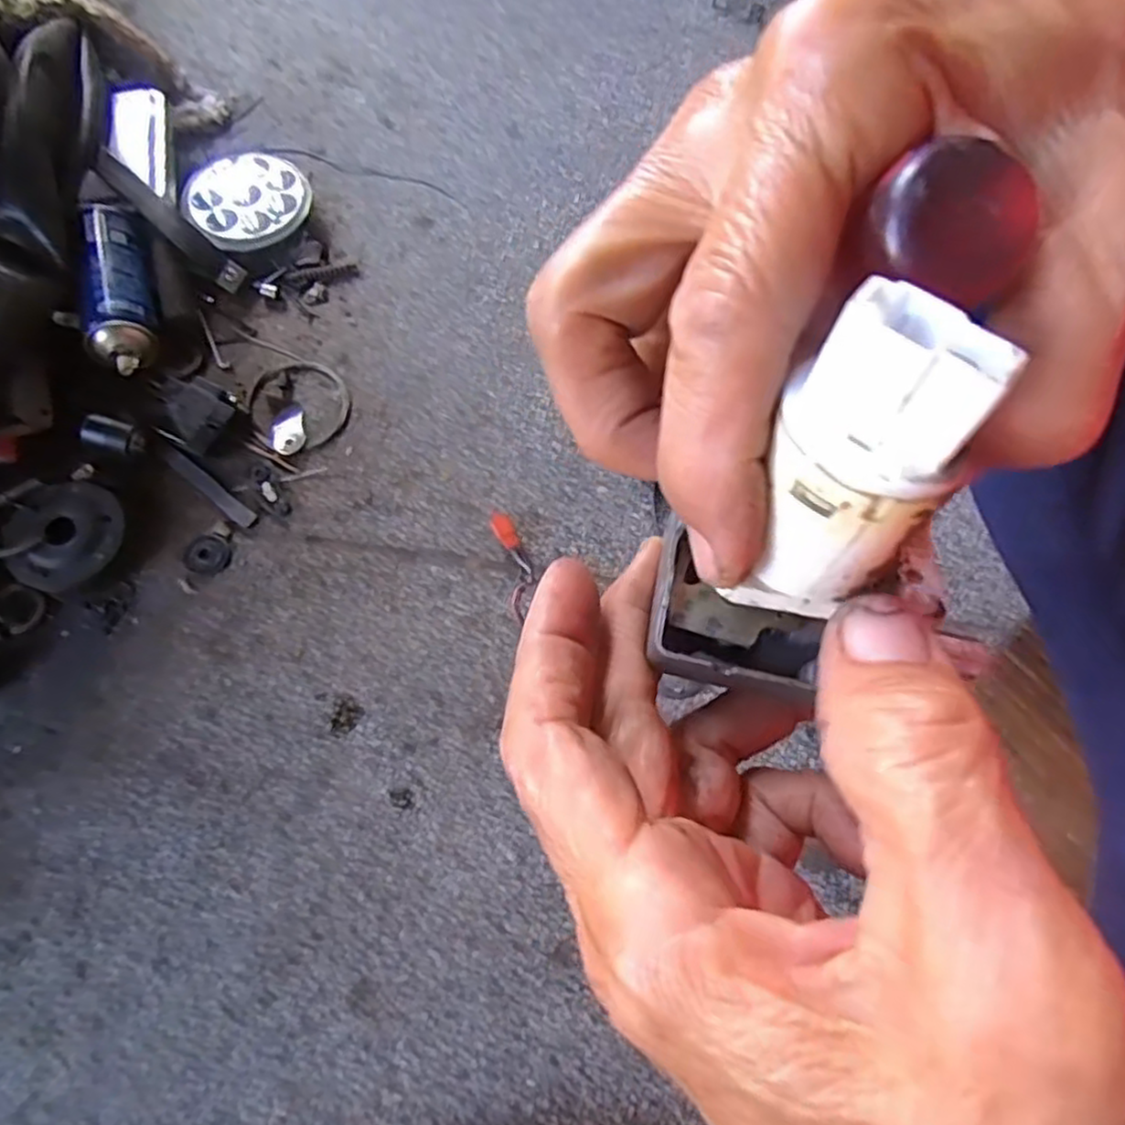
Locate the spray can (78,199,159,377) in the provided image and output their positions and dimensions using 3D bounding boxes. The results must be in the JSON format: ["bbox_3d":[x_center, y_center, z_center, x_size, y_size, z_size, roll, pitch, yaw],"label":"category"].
[{"bbox_3d":[-0.440,-0.272,0.707,0.068,0.054,0.188,-14,71,-7],"label":"spray can"}]

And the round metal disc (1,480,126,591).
[{"bbox_3d":[-0.448,-0.026,0.643,0.095,0.035,0.094,0,70,0],"label":"round metal disc"}]

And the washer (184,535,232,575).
[{"bbox_3d":[-0.330,-0.007,0.657,0.043,0.004,0.035,16,70,6],"label":"washer"}]

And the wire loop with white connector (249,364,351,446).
[{"bbox_3d":[-0.262,-0.163,0.713,0.099,0.008,0.097,8,70,3],"label":"wire loop with white connector"}]

